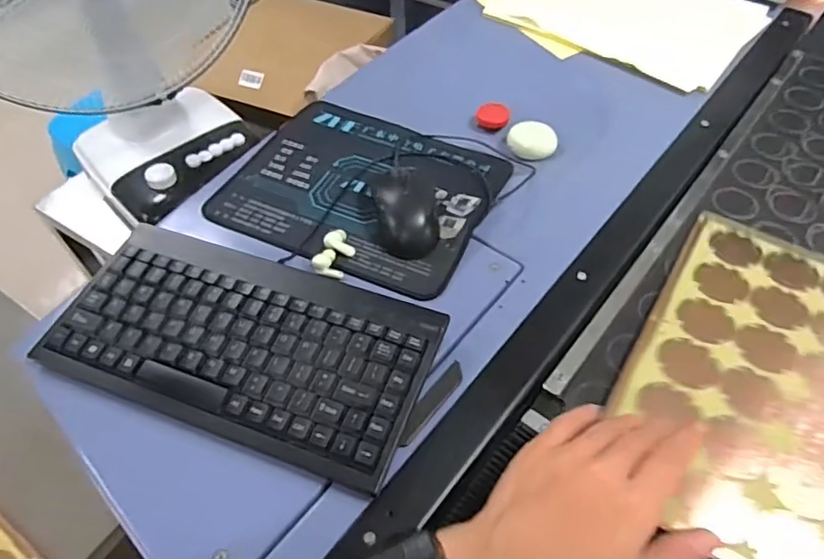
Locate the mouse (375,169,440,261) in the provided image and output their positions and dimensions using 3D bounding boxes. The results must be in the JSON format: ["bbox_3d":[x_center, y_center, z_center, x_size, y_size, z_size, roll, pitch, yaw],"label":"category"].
[{"bbox_3d":[-0.004,-0.066,0.535,0.053,0.031,0.093,-6,51,-5],"label":"mouse"}]

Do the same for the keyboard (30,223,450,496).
[{"bbox_3d":[-0.132,0.045,0.448,0.288,0.018,0.146,18,53,14],"label":"keyboard"}]

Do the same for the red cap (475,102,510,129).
[{"bbox_3d":[0.097,-0.196,0.692,0.038,0.015,0.038,0,51,0],"label":"red cap"}]

